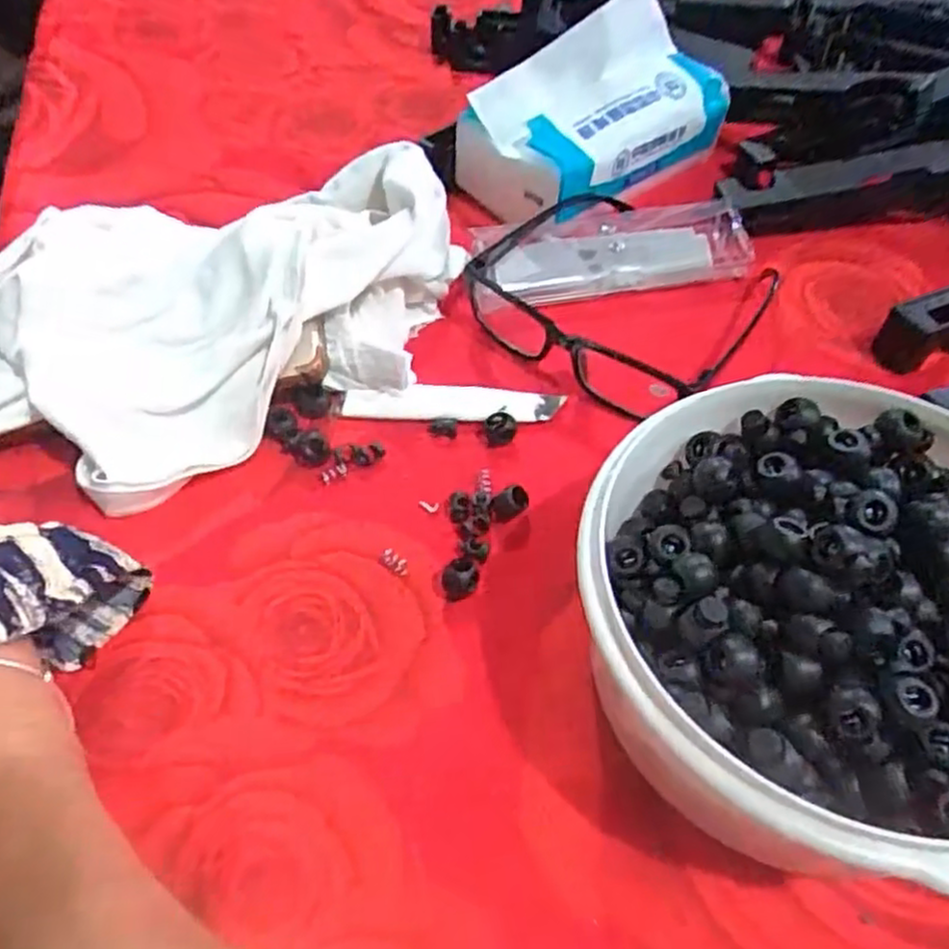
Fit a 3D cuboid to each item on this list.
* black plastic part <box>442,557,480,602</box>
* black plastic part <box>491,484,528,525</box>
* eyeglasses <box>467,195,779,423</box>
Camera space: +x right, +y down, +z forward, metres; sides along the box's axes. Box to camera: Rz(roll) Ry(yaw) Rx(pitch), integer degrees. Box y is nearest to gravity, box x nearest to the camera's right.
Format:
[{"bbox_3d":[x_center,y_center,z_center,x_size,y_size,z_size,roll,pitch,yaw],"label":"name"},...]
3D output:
[{"bbox_3d":[-0.006,0.042,0.302,0.014,0.017,0.011,5,51,4],"label":"black plastic part"},{"bbox_3d":[0.015,0.014,0.327,0.017,0.013,0.009,-27,56,-21],"label":"black plastic part"},{"bbox_3d":[0.081,-0.103,0.405,0.127,0.037,0.141,30,56,22],"label":"eyeglasses"}]

